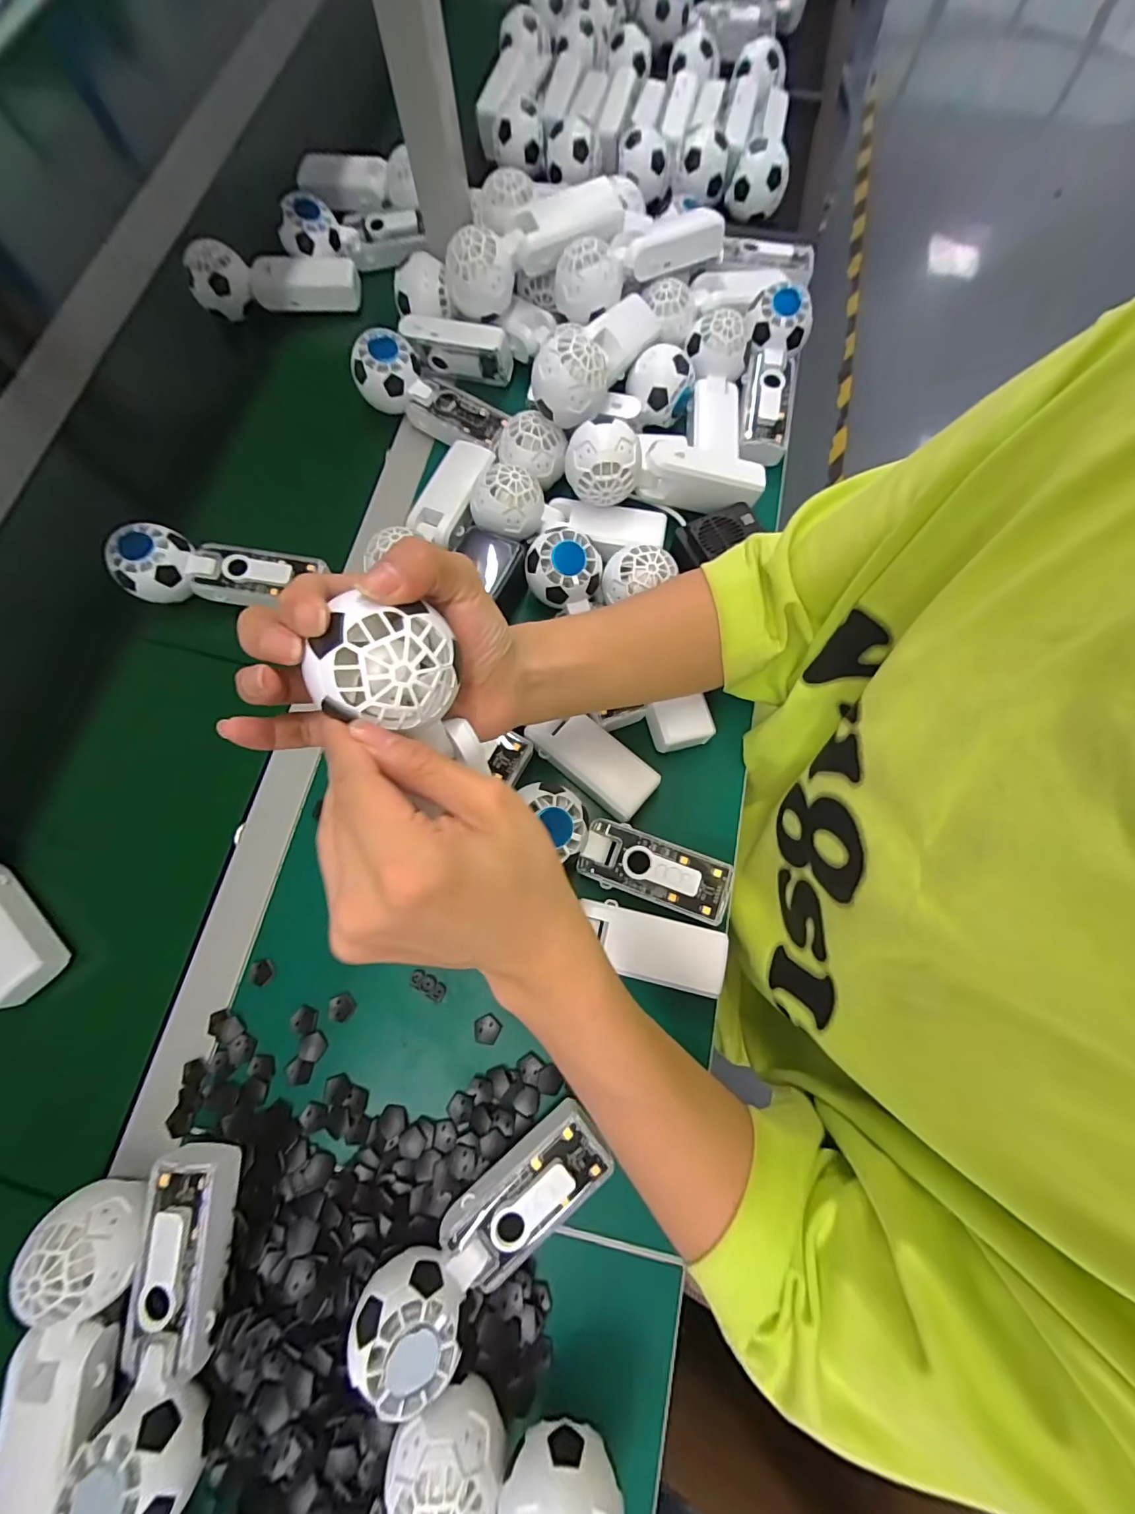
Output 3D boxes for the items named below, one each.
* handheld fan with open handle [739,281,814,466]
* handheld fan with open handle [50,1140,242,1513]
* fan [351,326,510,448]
[{"bbox_3d":[0.196,-0.367,0.474,0.057,0.038,0.167,8,88,4],"label":"handheld fan with open handle"},{"bbox_3d":[-0.236,0.332,0.289,0.058,0.059,0.167,-5,74,0],"label":"handheld fan with open handle"},{"bbox_3d":[-0.127,-0.347,0.472,0.158,0.047,0.062,31,78,10],"label":"fan"}]

